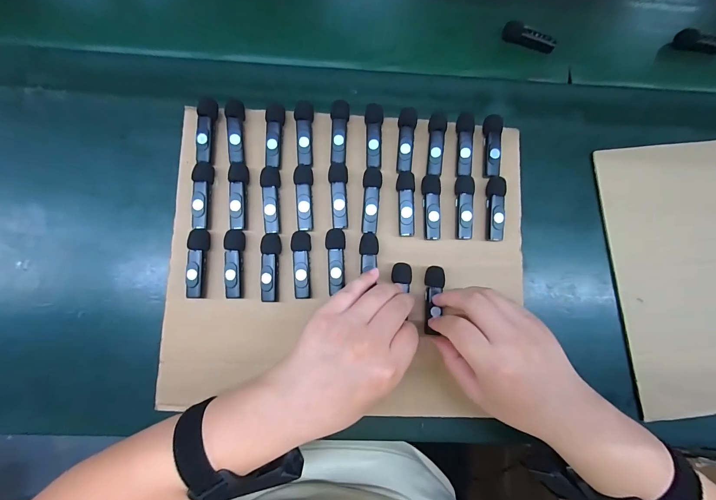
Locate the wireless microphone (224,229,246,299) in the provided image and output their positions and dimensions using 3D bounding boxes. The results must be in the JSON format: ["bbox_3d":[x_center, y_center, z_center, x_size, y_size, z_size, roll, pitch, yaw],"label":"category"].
[{"bbox_3d":[-0.119,0.013,0.298,0.017,0.014,0.064,0,80,-2],"label":"wireless microphone"}]

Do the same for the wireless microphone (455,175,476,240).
[{"bbox_3d":[0.108,-0.044,0.312,0.017,0.011,0.065,2,80,-2],"label":"wireless microphone"}]

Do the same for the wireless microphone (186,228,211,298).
[{"bbox_3d":[-0.153,0.013,0.297,0.016,0.013,0.065,3,80,-2],"label":"wireless microphone"}]

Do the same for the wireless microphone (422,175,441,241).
[{"bbox_3d":[0.074,-0.043,0.311,0.018,0.009,0.065,1,80,-2],"label":"wireless microphone"}]

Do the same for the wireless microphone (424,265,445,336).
[{"bbox_3d":[0.073,0.048,0.301,0.018,0.011,0.065,8,83,-2],"label":"wireless microphone"}]

